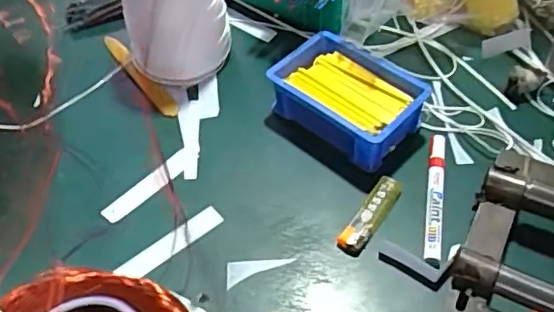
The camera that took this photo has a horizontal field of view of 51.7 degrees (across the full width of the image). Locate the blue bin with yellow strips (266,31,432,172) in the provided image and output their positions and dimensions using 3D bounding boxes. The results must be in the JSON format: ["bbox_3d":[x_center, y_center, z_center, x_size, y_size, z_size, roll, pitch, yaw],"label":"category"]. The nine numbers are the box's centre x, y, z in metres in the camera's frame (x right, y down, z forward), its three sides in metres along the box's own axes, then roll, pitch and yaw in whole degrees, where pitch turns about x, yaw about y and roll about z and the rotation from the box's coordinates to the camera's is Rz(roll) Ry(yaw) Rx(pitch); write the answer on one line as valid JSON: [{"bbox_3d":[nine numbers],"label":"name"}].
[{"bbox_3d":[0.074,-0.061,0.602,0.147,0.054,0.105,34,60,26],"label":"blue bin with yellow strips"}]

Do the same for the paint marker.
[{"bbox_3d":[0.148,0.040,0.534,0.017,0.020,0.141,8,52,9],"label":"paint marker"}]

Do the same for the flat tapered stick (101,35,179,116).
[{"bbox_3d":[-0.163,-0.096,0.670,0.019,0.007,0.159,-32,56,-21],"label":"flat tapered stick"}]

